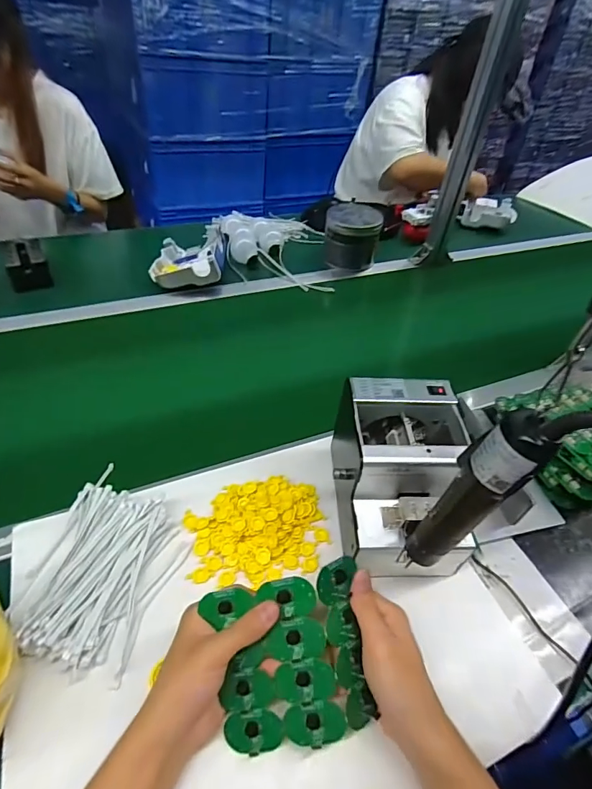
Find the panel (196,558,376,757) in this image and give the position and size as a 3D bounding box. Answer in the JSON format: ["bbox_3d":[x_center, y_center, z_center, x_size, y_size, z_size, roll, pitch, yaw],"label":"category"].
[{"bbox_3d":[-0.005,0.227,0.357,0.129,0.021,0.131,-13,84,2],"label":"panel"}]

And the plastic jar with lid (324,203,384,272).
[{"bbox_3d":[0.130,-0.371,0.976,0.125,0.109,0.113,6,47,-2],"label":"plastic jar with lid"}]

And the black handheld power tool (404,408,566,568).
[{"bbox_3d":[0.137,0.086,0.333,0.032,0.187,0.042,-33,59,-31],"label":"black handheld power tool"}]

